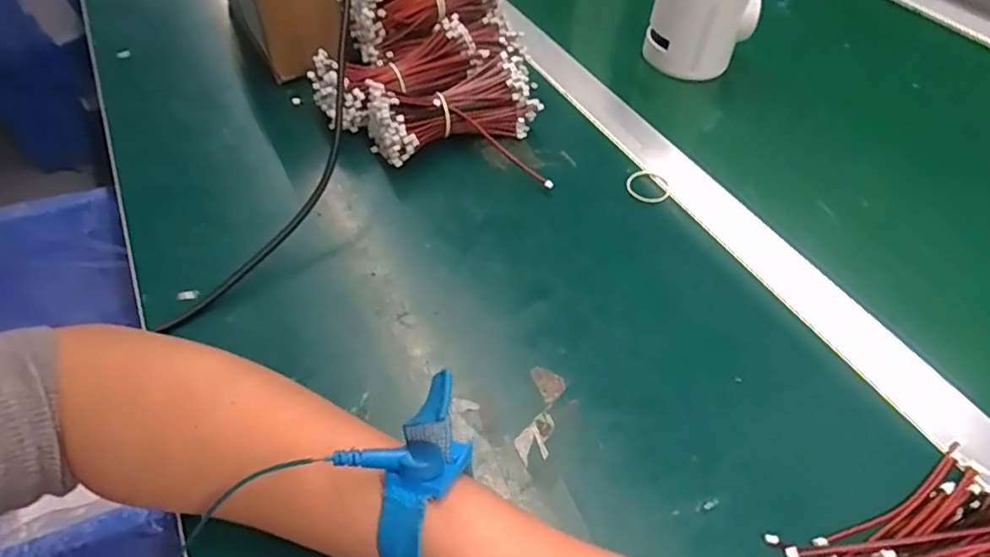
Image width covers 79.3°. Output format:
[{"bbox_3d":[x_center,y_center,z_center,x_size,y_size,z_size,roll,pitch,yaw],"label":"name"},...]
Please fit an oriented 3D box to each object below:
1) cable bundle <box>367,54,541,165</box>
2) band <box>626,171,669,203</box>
[{"bbox_3d":[-0.032,-0.129,0.459,0.127,0.052,0.049,-21,53,-18],"label":"cable bundle"},{"bbox_3d":[0.114,-0.069,0.444,0.031,0.009,0.029,11,49,8],"label":"band"}]

